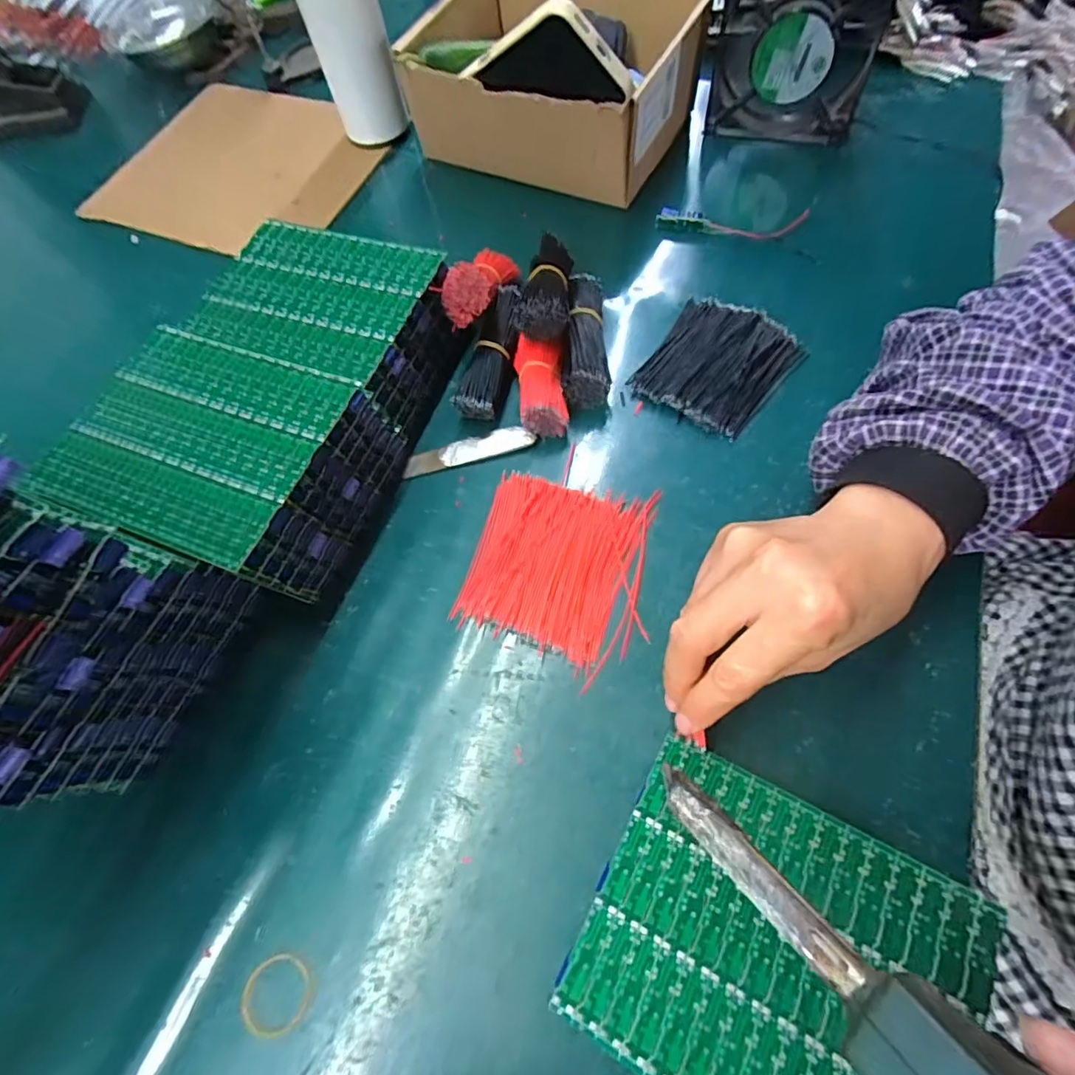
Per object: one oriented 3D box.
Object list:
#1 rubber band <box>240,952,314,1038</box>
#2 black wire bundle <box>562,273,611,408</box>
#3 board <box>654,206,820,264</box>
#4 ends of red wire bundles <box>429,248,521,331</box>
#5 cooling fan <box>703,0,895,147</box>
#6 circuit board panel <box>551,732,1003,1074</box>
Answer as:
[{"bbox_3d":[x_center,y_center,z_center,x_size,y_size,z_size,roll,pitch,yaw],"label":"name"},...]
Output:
[{"bbox_3d":[-0.119,0.208,0.248,0.031,0.004,0.030,-1,67,3],"label":"rubber band"},{"bbox_3d":[0.033,-0.146,0.391,0.030,0.032,0.104,-2,63,4],"label":"black wire bundle"},{"bbox_3d":[0.163,-0.254,0.443,0.129,0.010,0.039,15,68,9],"label":"board"},{"bbox_3d":[-0.040,-0.188,0.397,0.037,0.035,0.103,11,40,8],"label":"ends of red wire bundles"},{"bbox_3d":[0.207,-0.396,0.439,0.120,0.121,0.032,19,67,14],"label":"cooling fan"},{"bbox_3d":[0.100,0.175,0.230,0.147,0.004,0.124,24,68,17],"label":"circuit board panel"}]

